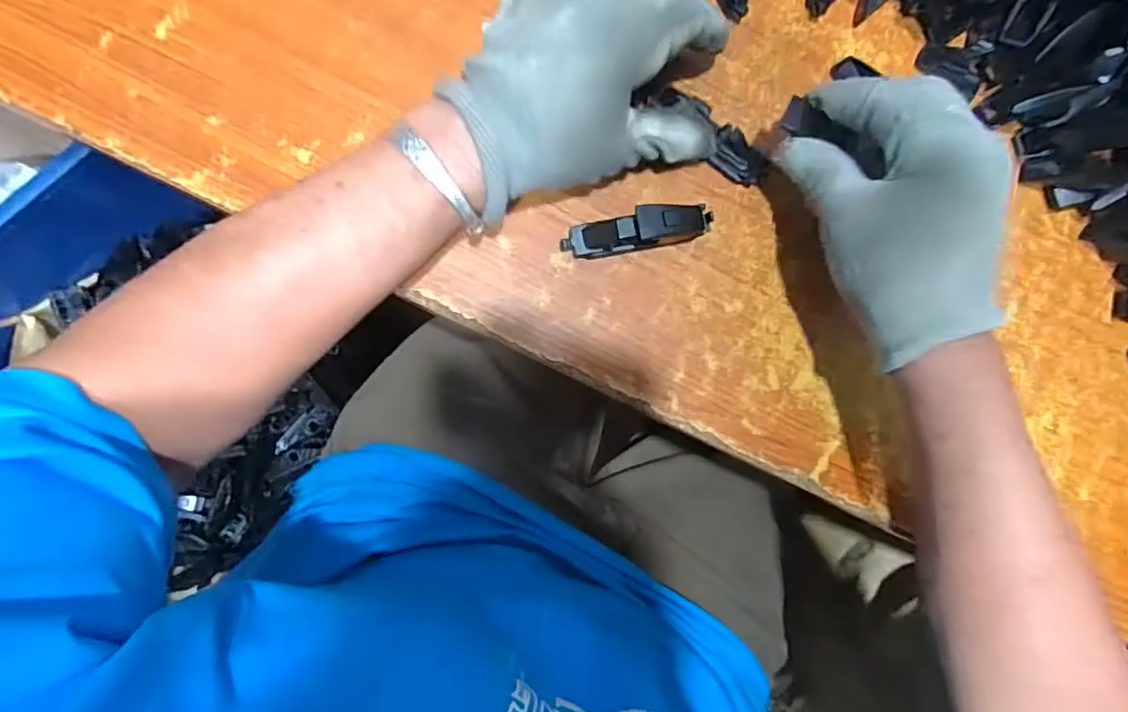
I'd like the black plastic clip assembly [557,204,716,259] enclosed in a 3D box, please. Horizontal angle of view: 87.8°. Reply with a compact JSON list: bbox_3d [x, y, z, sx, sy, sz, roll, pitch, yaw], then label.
[{"bbox_3d":[0.041,-0.067,0.313,0.082,0.022,0.020,-11,89,-8],"label":"black plastic clip assembly"}]

